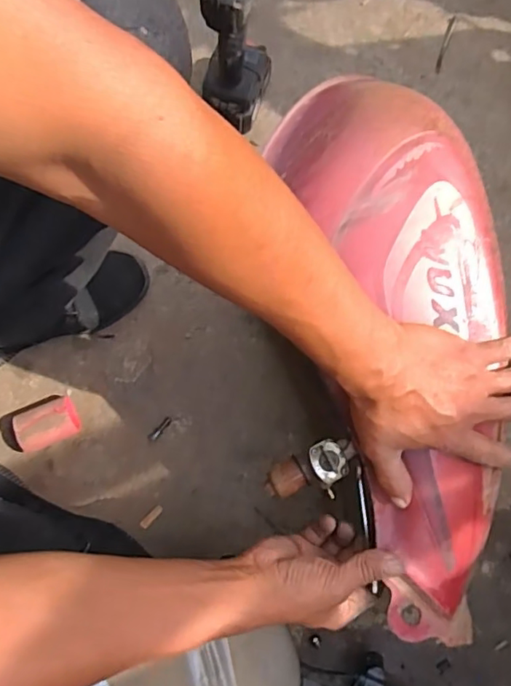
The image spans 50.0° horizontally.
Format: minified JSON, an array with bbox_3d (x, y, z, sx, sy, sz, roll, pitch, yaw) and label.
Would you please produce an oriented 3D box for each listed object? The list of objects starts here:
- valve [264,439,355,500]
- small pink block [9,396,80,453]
[{"bbox_3d":[0.051,0.118,0.492,0.083,0.030,0.045,-26,80,8],"label":"valve"},{"bbox_3d":[-0.254,0.101,0.669,0.072,0.041,0.046,-24,78,-6],"label":"small pink block"}]

